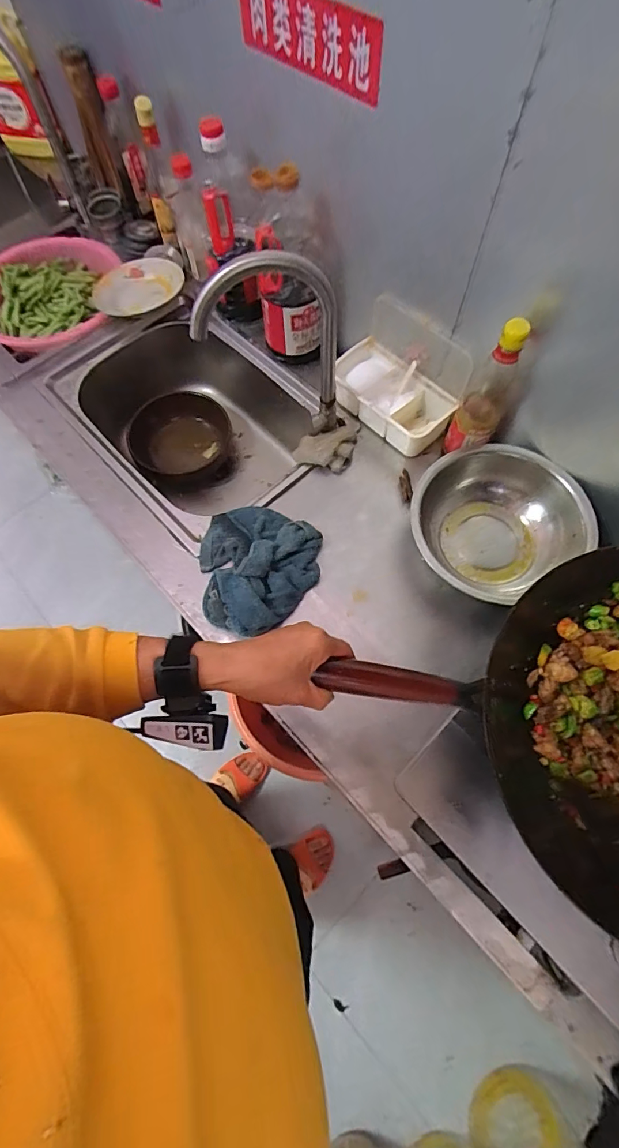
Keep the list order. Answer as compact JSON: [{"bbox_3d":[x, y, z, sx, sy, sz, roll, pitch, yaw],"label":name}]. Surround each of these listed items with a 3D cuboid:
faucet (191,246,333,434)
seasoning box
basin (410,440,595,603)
[{"bbox_3d":[-0.051,-0.309,0.699,0.216,0.331,0.048,-16,69,-7],"label":"faucet"},{"bbox_3d":[0.149,-0.331,0.799,0.226,0.175,0.113,39,72,14],"label":"seasoning box"},{"bbox_3d":[0.279,-0.082,0.717,0.236,0.110,0.228,0,67,-1],"label":"basin"}]

